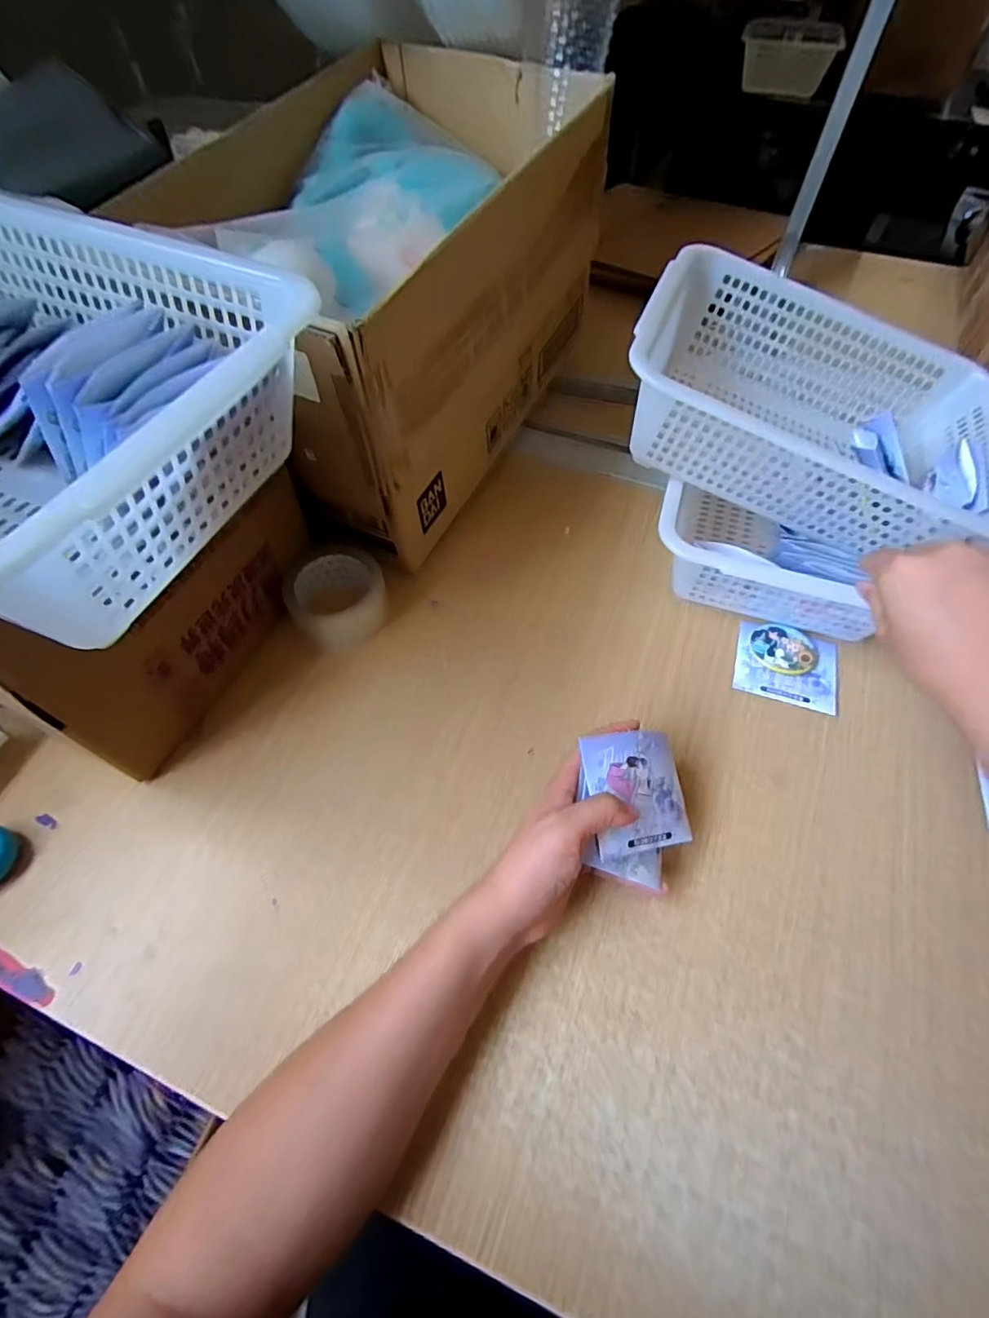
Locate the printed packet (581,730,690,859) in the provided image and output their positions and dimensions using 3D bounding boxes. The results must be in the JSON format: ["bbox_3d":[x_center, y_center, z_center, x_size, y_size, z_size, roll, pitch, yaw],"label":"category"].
[{"bbox_3d":[0.107,0.098,0.411,0.085,0.008,0.084,-1,75,-29],"label":"printed packet"}]

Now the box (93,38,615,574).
[{"bbox_3d":[-0.129,-0.410,0.639,0.345,0.272,0.523,24,60,13],"label":"box"}]

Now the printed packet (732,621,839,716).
[{"bbox_3d":[0.282,0.005,0.531,0.091,0.014,0.082,16,59,9],"label":"printed packet"}]

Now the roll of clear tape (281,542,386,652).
[{"bbox_3d":[-0.156,-0.063,0.553,0.094,0.039,0.100,0,58,-1],"label":"roll of clear tape"}]

